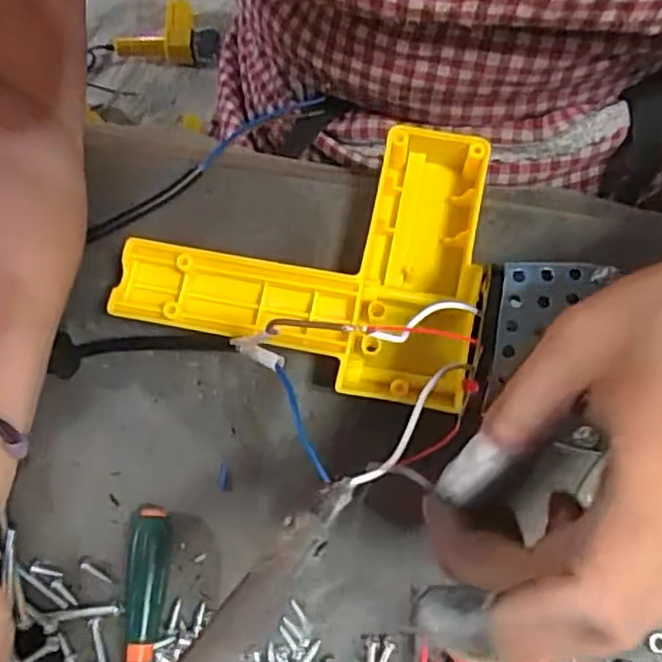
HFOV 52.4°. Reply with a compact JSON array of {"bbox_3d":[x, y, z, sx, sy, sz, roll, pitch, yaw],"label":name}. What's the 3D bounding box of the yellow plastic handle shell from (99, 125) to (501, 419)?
[{"bbox_3d":[-0.008,-0.035,0.295,0.149,0.034,0.119,10,76,11],"label":"yellow plastic handle shell"}]

